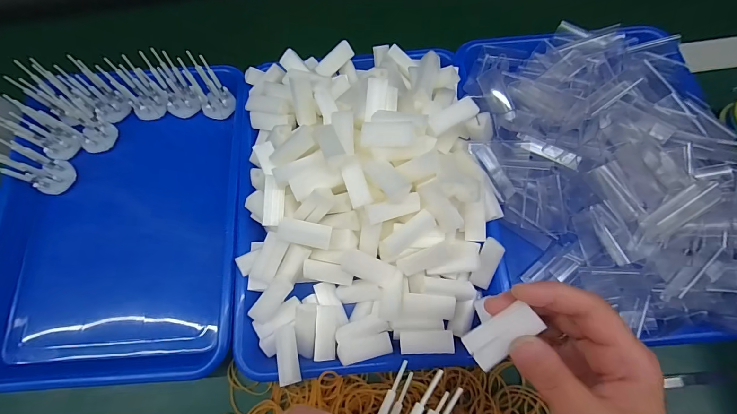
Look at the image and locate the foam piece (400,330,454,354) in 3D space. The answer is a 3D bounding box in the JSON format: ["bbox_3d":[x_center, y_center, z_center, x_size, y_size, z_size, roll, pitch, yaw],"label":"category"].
[{"bbox_3d":[0.050,0.117,0.299,0.045,0.006,0.019,-2,70,2],"label":"foam piece"}]

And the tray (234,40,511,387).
[{"bbox_3d":[-0.007,-0.022,0.316,0.243,0.068,0.317,-5,70,1],"label":"tray"}]

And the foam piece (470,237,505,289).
[{"bbox_3d":[0.106,0.050,0.309,0.018,0.010,0.047,17,111,8],"label":"foam piece"}]

